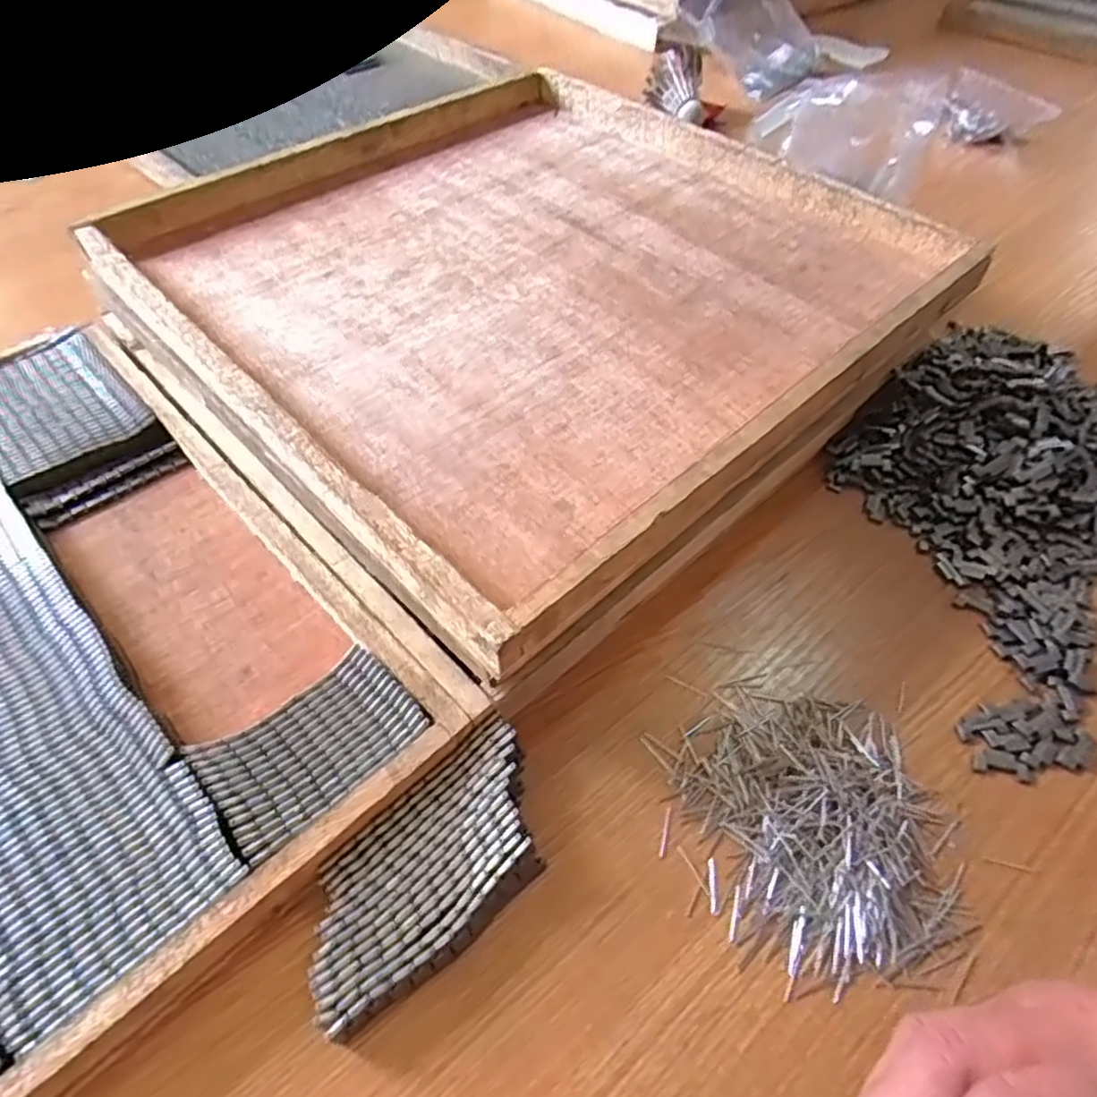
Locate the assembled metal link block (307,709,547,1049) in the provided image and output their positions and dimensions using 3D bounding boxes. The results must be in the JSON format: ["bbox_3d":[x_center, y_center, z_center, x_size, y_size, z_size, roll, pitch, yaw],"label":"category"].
[{"bbox_3d":[-0.044,0.124,0.265,0.110,0.022,0.056,-37,61,-25],"label":"assembled metal link block"}]

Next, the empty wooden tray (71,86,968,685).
[{"bbox_3d":[-0.010,-0.179,0.415,0.388,0.027,0.392,-37,61,-25],"label":"empty wooden tray"}]

